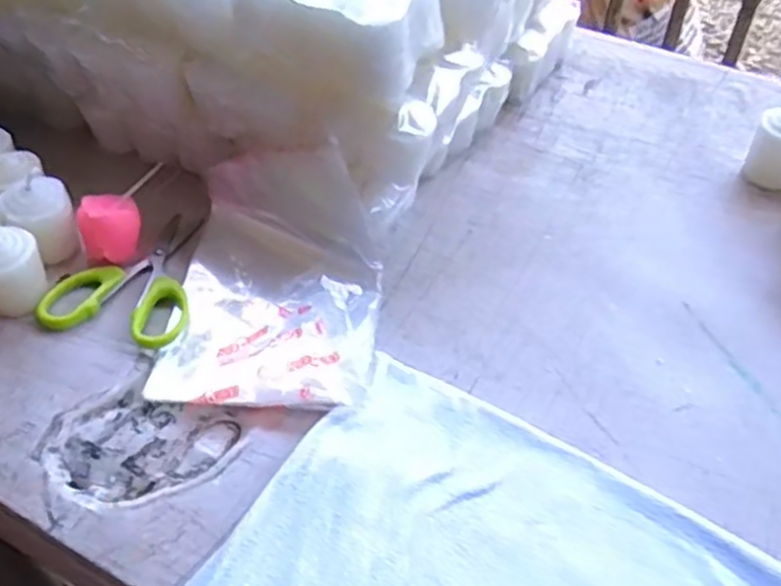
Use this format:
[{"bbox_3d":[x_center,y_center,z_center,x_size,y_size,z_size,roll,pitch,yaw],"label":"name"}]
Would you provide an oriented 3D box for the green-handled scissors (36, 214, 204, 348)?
[{"bbox_3d":[-0.149,-0.013,0.445,0.081,0.010,0.103,9,46,8],"label":"green-handled scissors"}]

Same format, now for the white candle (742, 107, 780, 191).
[{"bbox_3d":[0.264,-0.098,0.504,0.037,0.043,0.034,24,50,21],"label":"white candle"}]

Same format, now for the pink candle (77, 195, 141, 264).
[{"bbox_3d":[-0.169,-0.040,0.453,0.034,0.030,0.030,-16,48,-16],"label":"pink candle"}]

